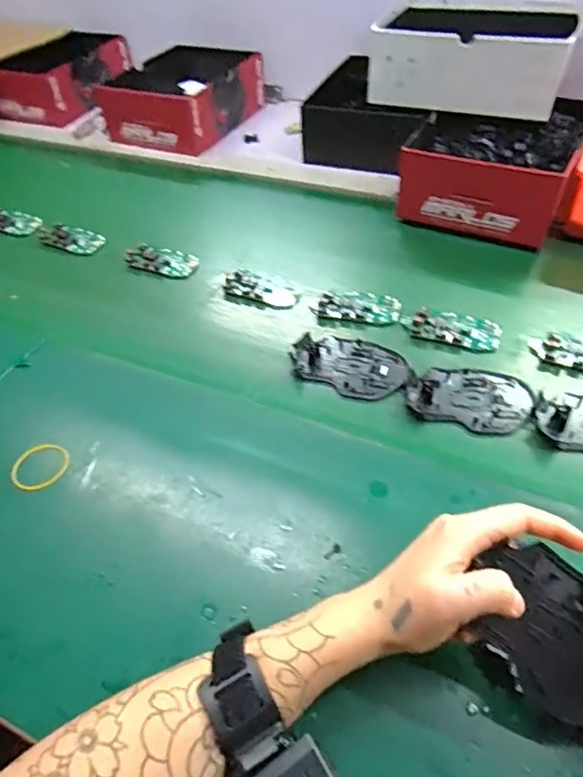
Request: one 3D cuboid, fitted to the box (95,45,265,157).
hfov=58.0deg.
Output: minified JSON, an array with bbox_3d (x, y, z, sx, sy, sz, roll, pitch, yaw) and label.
[{"bbox_3d":[-0.189,-0.526,0.939,0.222,0.086,0.267,19,53,21],"label":"box"}]

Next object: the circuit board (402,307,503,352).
[{"bbox_3d":[0.168,-0.065,0.552,0.098,0.010,0.048,12,51,15],"label":"circuit board"}]

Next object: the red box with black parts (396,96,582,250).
[{"bbox_3d":[0.259,-0.292,0.687,0.196,0.085,0.207,17,53,19],"label":"red box with black parts"}]

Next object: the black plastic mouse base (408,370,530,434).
[{"bbox_3d":[0.167,0.007,0.495,0.107,0.006,0.073,14,52,17],"label":"black plastic mouse base"}]

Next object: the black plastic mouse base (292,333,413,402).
[{"bbox_3d":[0.059,-0.025,0.532,0.116,0.008,0.073,19,53,20],"label":"black plastic mouse base"}]

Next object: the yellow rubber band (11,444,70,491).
[{"bbox_3d":[-0.227,0.070,0.475,0.049,0.004,0.045,0,54,0],"label":"yellow rubber band"}]

